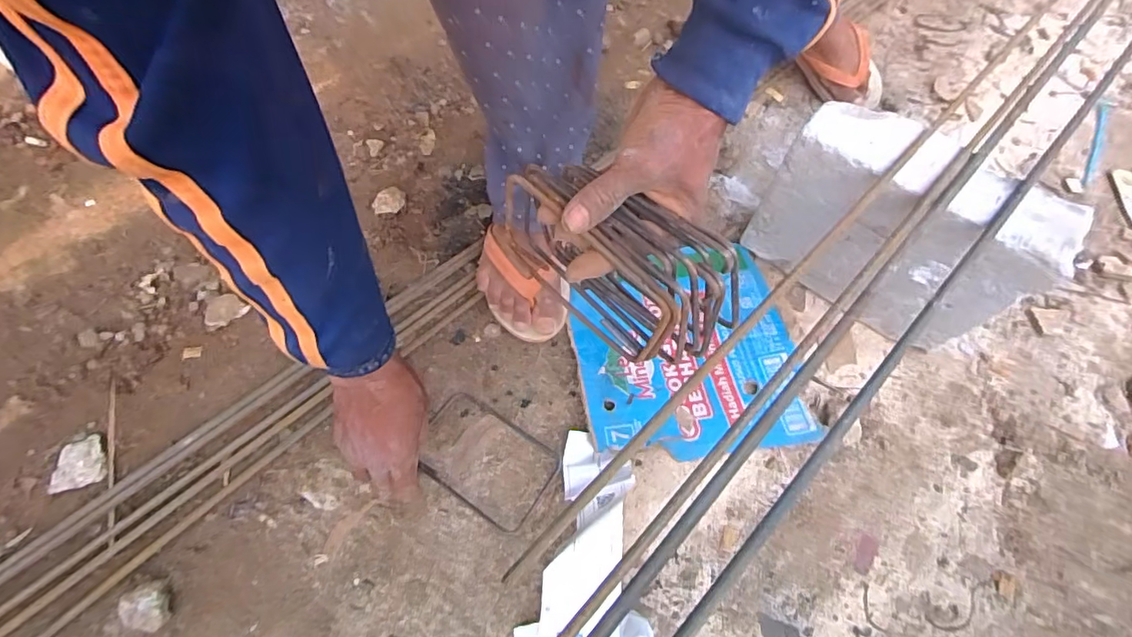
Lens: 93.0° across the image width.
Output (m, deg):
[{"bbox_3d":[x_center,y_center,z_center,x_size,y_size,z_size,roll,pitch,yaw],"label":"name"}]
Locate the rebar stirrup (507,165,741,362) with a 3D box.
[{"bbox_3d":[0.011,-0.031,0.384,0.149,0.099,0.014,40,67,18],"label":"rebar stirrup"}]

